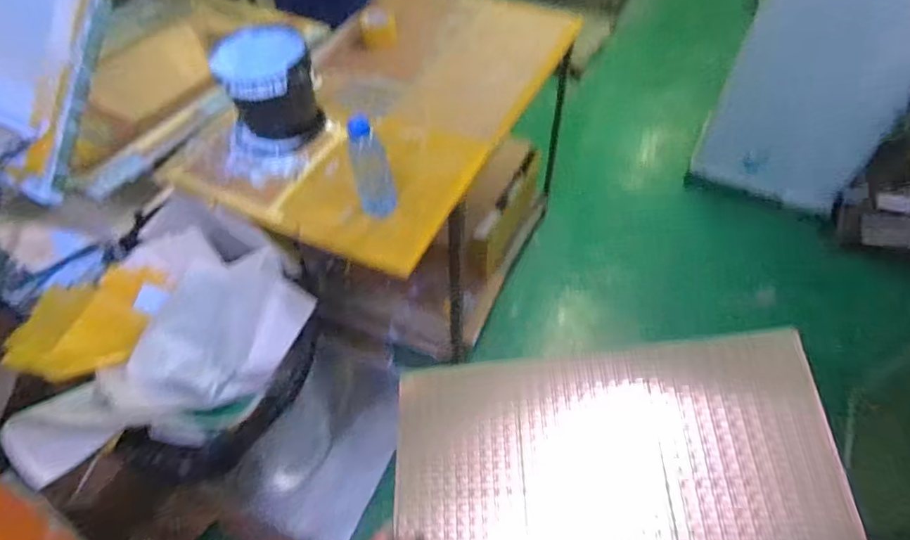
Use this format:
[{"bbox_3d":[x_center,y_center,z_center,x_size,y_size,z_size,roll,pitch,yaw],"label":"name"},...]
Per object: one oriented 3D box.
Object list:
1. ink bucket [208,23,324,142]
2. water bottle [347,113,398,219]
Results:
[{"bbox_3d":[-0.419,-0.409,1.186,0.188,0.203,0.202,-1,53,1],"label":"ink bucket"},{"bbox_3d":[-0.155,-0.188,0.976,0.071,0.200,0.064,-10,53,-6],"label":"water bottle"}]

